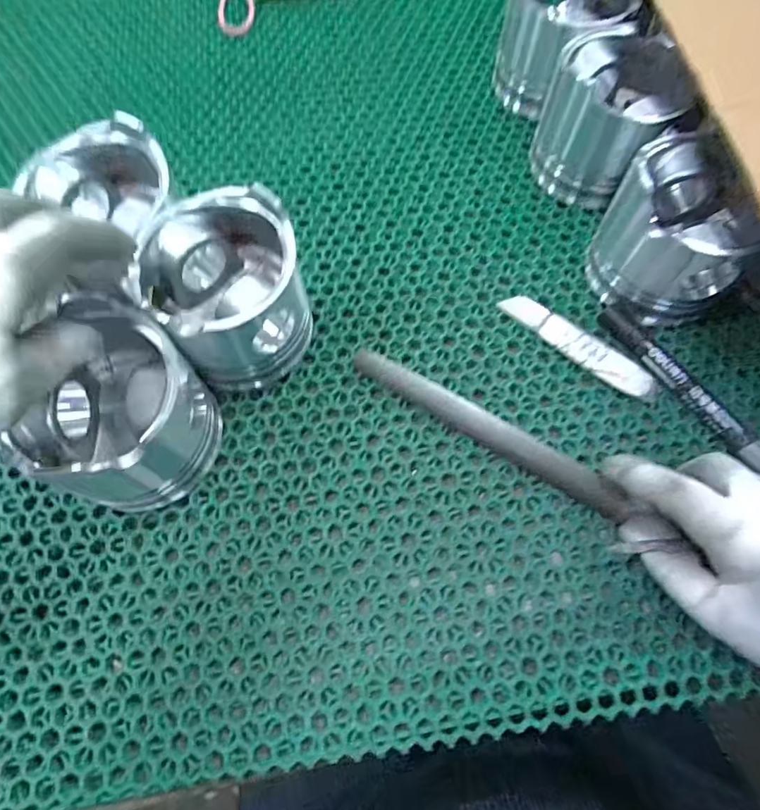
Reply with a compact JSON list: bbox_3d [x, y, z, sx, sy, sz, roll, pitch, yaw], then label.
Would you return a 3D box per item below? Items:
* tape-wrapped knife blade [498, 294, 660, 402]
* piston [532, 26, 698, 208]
[{"bbox_3d":[0.128,-0.039,0.341,0.110,0.008,0.017,39,74,14],"label":"tape-wrapped knife blade"},{"bbox_3d":[0.166,-0.206,0.372,0.084,0.079,0.079,0,69,1],"label":"piston"}]

